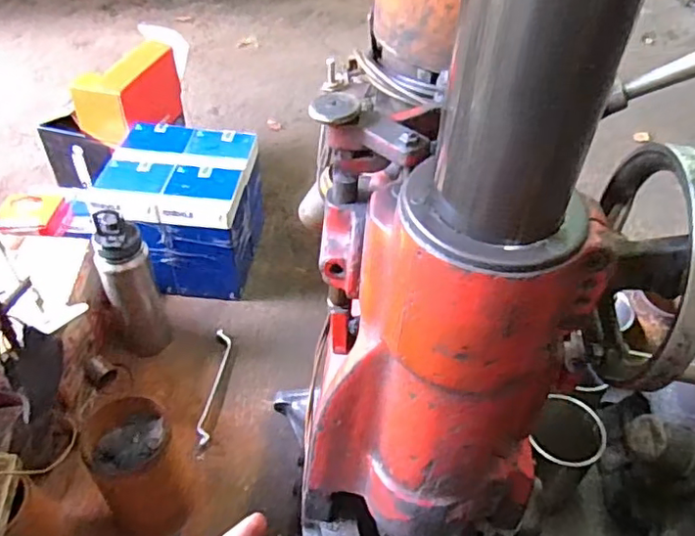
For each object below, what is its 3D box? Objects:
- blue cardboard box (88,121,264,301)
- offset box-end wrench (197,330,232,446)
[{"bbox_3d":[-0.303,-0.106,1.131,0.244,0.217,0.243,4,45,1],"label":"blue cardboard box"},{"bbox_3d":[-0.216,0.192,0.982,0.027,0.017,0.218,1,45,-1],"label":"offset box-end wrench"}]

